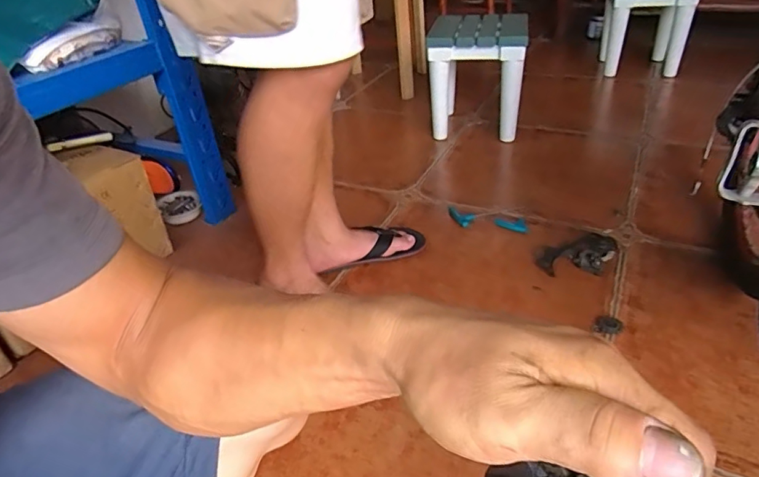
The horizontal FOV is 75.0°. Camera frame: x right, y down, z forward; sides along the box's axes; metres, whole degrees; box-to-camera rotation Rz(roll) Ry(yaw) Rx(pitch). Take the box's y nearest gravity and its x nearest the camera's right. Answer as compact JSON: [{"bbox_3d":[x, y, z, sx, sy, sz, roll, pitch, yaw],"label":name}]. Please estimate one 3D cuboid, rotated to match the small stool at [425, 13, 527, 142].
[{"bbox_3d":[0.276,-0.464,1.420,0.257,0.274,0.270,4,36,12],"label":"small stool"}]

